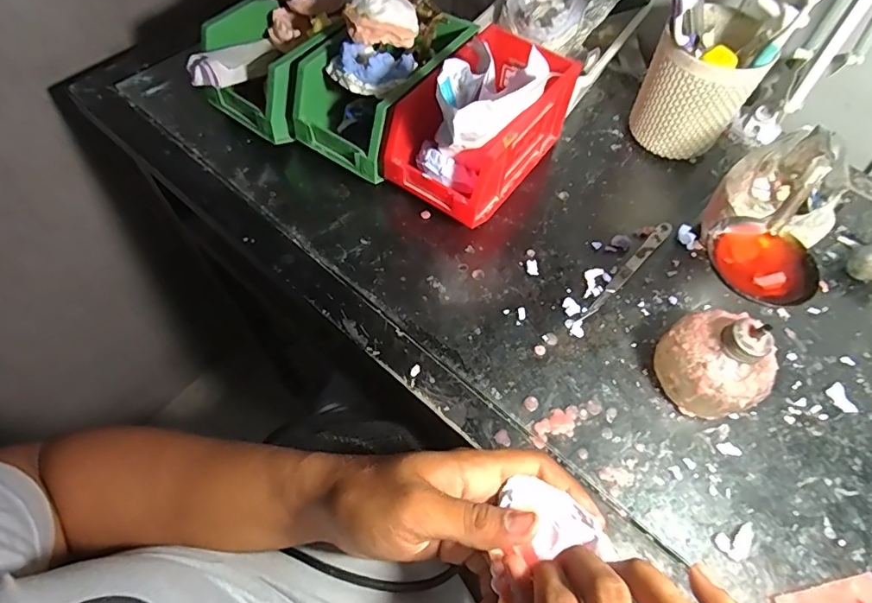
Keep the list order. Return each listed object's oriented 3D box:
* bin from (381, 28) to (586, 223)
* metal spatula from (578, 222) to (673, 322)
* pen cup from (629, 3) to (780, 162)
[{"bbox_3d":[0.042,-0.161,0.467,0.102,0.089,0.171,34,65,15],"label":"bin"},{"bbox_3d":[0.173,-0.028,0.444,0.012,0.005,0.137,40,67,18],"label":"metal spatula"},{"bbox_3d":[0.257,-0.208,0.489,0.090,0.111,0.098,39,67,18],"label":"pen cup"}]

